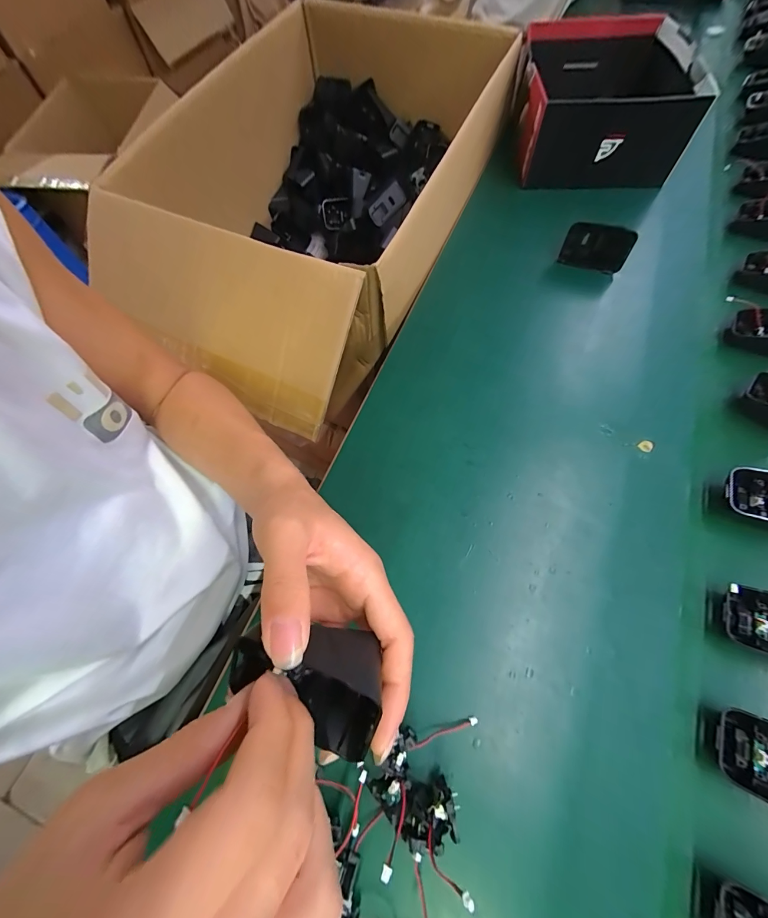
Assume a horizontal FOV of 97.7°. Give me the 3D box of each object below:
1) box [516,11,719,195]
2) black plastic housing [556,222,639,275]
[{"bbox_3d":[0.294,-0.493,0.464,0.210,0.088,0.253,7,67,4],"label":"box"},{"bbox_3d":[0.242,-0.241,0.385,0.069,0.043,0.019,23,69,11],"label":"black plastic housing"}]

